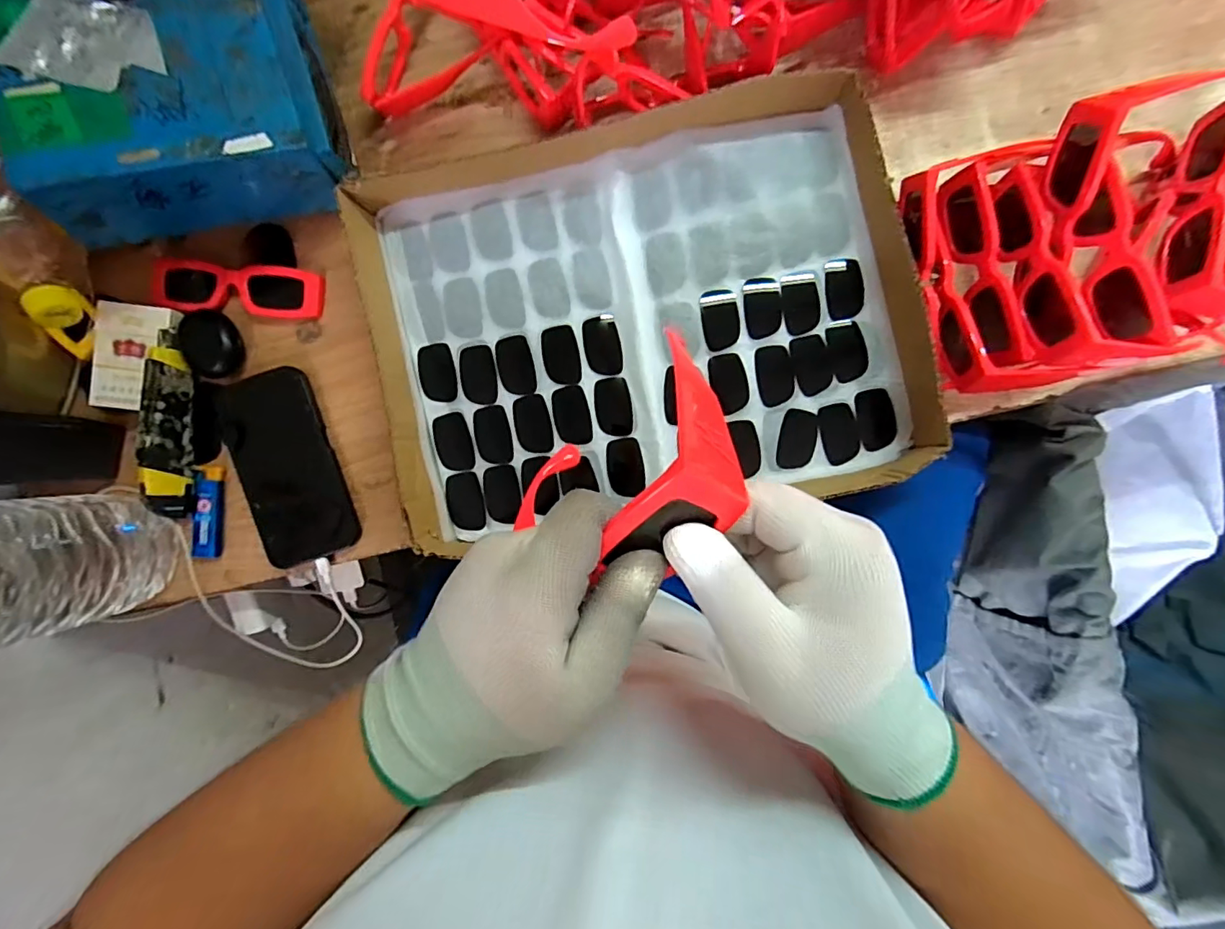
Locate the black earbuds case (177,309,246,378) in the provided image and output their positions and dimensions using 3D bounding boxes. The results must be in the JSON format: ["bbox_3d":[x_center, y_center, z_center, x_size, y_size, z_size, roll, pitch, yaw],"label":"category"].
[{"bbox_3d":[-0.343,-0.103,0.452,0.047,0.020,0.053,17,92,2],"label":"black earbuds case"}]

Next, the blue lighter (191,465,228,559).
[{"bbox_3d":[-0.350,0.042,0.459,0.025,0.011,0.079,7,92,2],"label":"blue lighter"}]

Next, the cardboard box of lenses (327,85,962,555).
[{"bbox_3d":[0.024,-0.105,0.421,0.418,0.057,0.315,-12,91,2],"label":"cardboard box of lenses"}]

